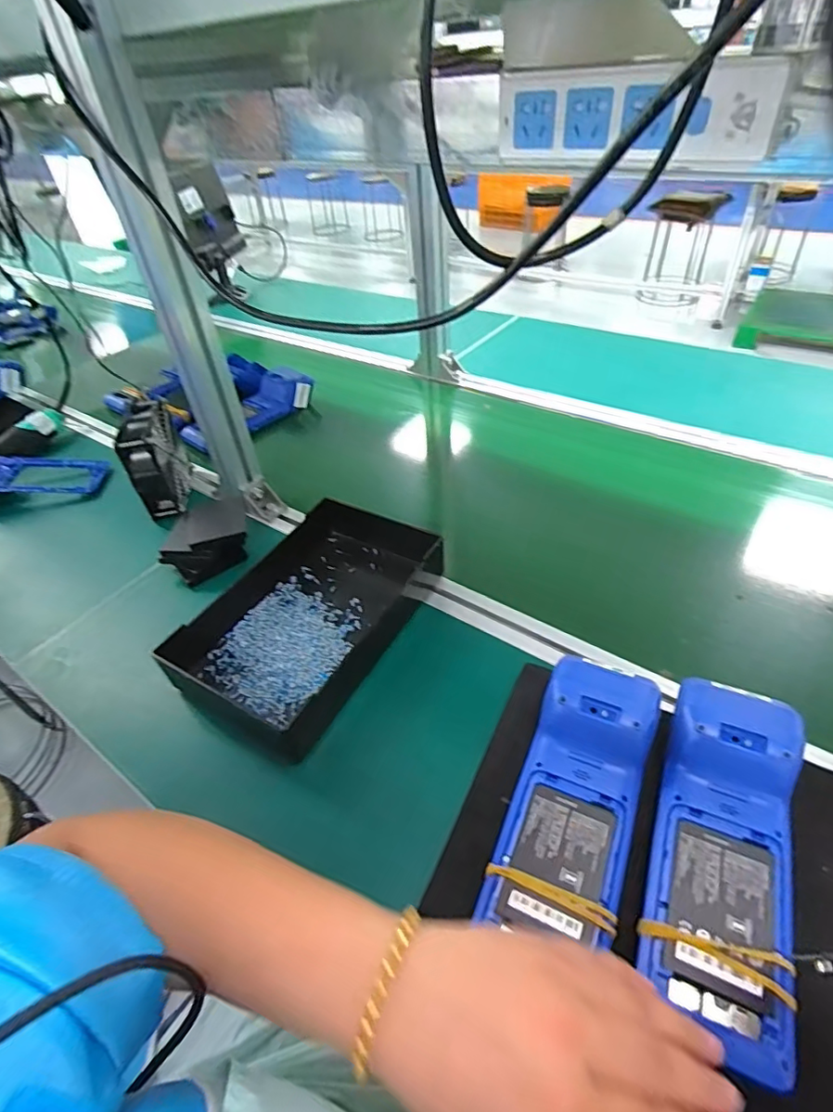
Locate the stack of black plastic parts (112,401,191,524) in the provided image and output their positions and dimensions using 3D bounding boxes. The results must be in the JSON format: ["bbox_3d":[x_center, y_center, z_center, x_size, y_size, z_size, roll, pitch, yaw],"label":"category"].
[{"bbox_3d":[-0.339,-0.130,0.707,0.049,0.114,0.111,-13,44,-6],"label":"stack of black plastic parts"}]

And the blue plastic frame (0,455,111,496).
[{"bbox_3d":[-0.545,-0.111,0.782,0.178,0.024,0.088,-3,48,-11],"label":"blue plastic frame"}]

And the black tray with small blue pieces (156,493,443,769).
[{"bbox_3d":[-0.097,0.047,0.556,0.177,0.060,0.292,23,51,27],"label":"black tray with small blue pieces"}]

